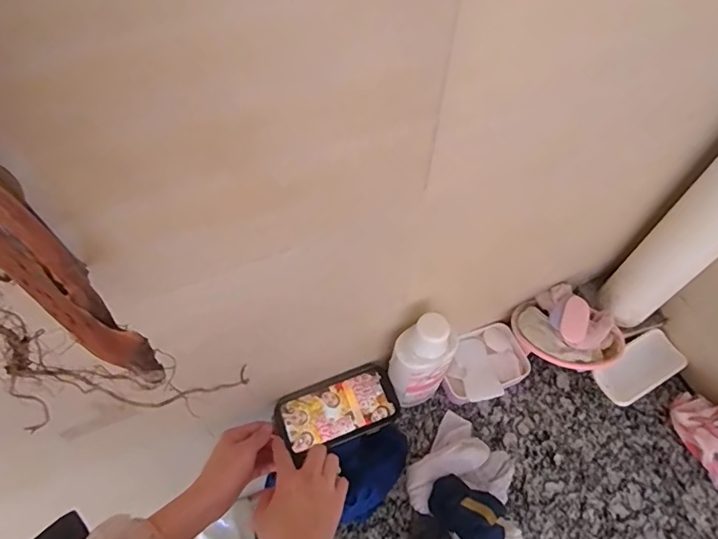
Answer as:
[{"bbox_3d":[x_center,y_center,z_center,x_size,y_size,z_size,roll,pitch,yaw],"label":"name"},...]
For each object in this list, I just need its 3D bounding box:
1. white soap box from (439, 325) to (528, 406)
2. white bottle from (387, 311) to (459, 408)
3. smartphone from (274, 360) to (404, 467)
[{"bbox_3d":[0.183,0.142,0.726,0.134,0.034,0.095,-21,61,-12],"label":"white soap box"},{"bbox_3d":[0.078,0.121,0.623,0.069,0.200,0.047,-19,61,-11],"label":"white bottle"},{"bbox_3d":[-0.027,0.182,0.635,0.153,0.013,0.082,-19,61,-11],"label":"smartphone"}]

